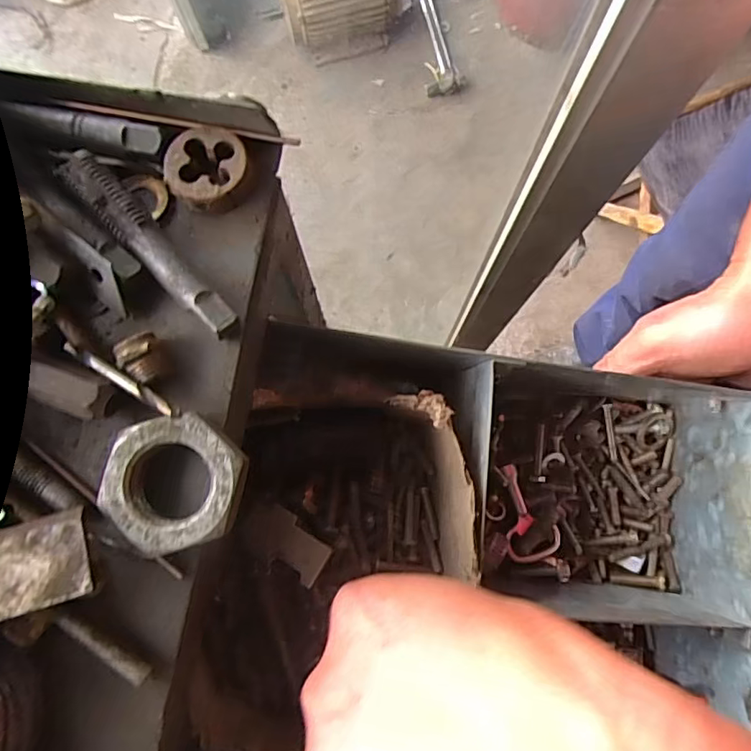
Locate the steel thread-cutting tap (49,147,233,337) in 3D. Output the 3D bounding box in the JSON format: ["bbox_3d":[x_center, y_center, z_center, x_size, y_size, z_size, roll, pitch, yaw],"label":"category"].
[{"bbox_3d":[-0.077,-0.044,0.179,0.013,0.008,0.081,-44,82,-7],"label":"steel thread-cutting tap"}]

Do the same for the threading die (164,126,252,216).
[{"bbox_3d":[-0.060,-0.073,0.192,0.029,0.010,0.029,0,80,1],"label":"threading die"}]

